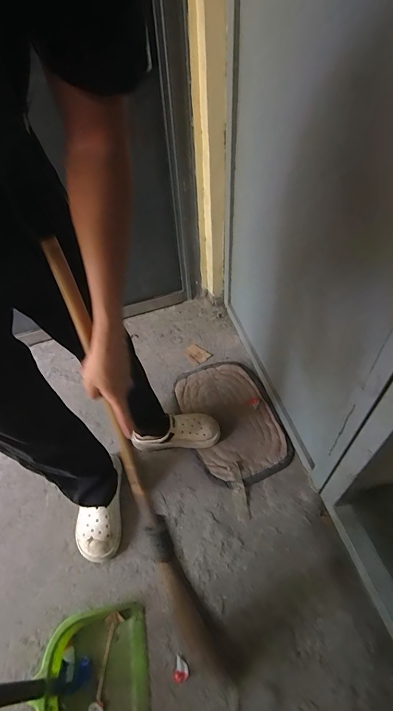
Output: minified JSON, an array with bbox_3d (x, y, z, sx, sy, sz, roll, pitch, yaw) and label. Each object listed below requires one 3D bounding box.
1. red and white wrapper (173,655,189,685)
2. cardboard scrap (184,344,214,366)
[{"bbox_3d":[-0.033,0.713,0.747,0.032,0.012,0.044,6,49,10],"label":"red and white wrapper"},{"bbox_3d":[-0.005,-0.003,1.389,0.091,0.004,0.106,-37,56,-25],"label":"cardboard scrap"}]

